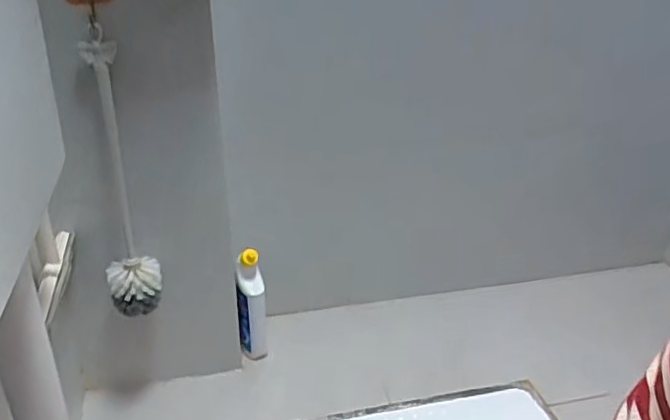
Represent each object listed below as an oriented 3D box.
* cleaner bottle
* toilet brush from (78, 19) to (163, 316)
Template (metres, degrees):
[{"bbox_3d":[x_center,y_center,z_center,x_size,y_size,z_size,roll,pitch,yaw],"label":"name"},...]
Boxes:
[{"bbox_3d":[-0.161,0.186,1.195,0.057,0.234,0.051,-3,26,-7],"label":"cleaner bottle"},{"bbox_3d":[-0.332,-0.044,0.947,0.079,0.448,0.069,-7,27,-15],"label":"toilet brush"}]

